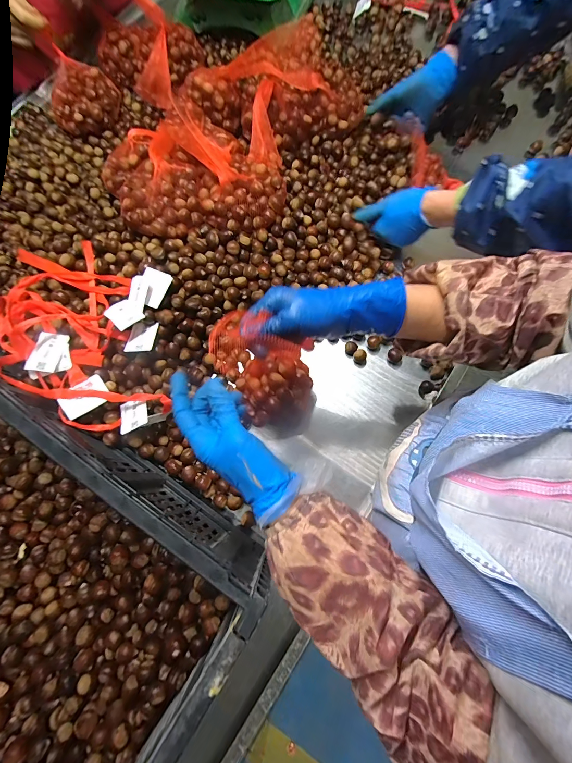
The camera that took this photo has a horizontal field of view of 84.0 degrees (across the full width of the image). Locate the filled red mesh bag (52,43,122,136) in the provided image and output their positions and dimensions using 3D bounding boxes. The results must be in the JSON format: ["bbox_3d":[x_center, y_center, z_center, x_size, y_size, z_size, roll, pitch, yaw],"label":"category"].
[{"bbox_3d":[-0.410,-0.579,0.640,0.132,0.072,0.123,-3,76,1],"label":"filled red mesh bag"}]

